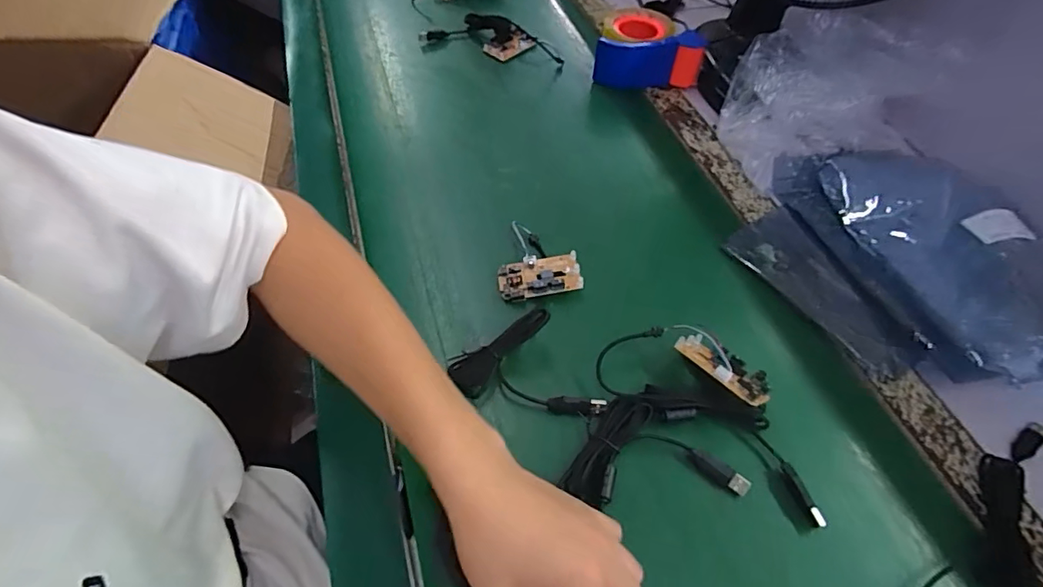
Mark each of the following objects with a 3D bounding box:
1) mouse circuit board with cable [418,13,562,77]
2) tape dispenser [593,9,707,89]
[{"bbox_3d":[-0.036,-0.377,0.762,0.210,0.034,0.069,16,55,11],"label":"mouse circuit board with cable"},{"bbox_3d":[0.176,-0.346,0.731,0.145,0.067,0.145,5,53,4],"label":"tape dispenser"}]

